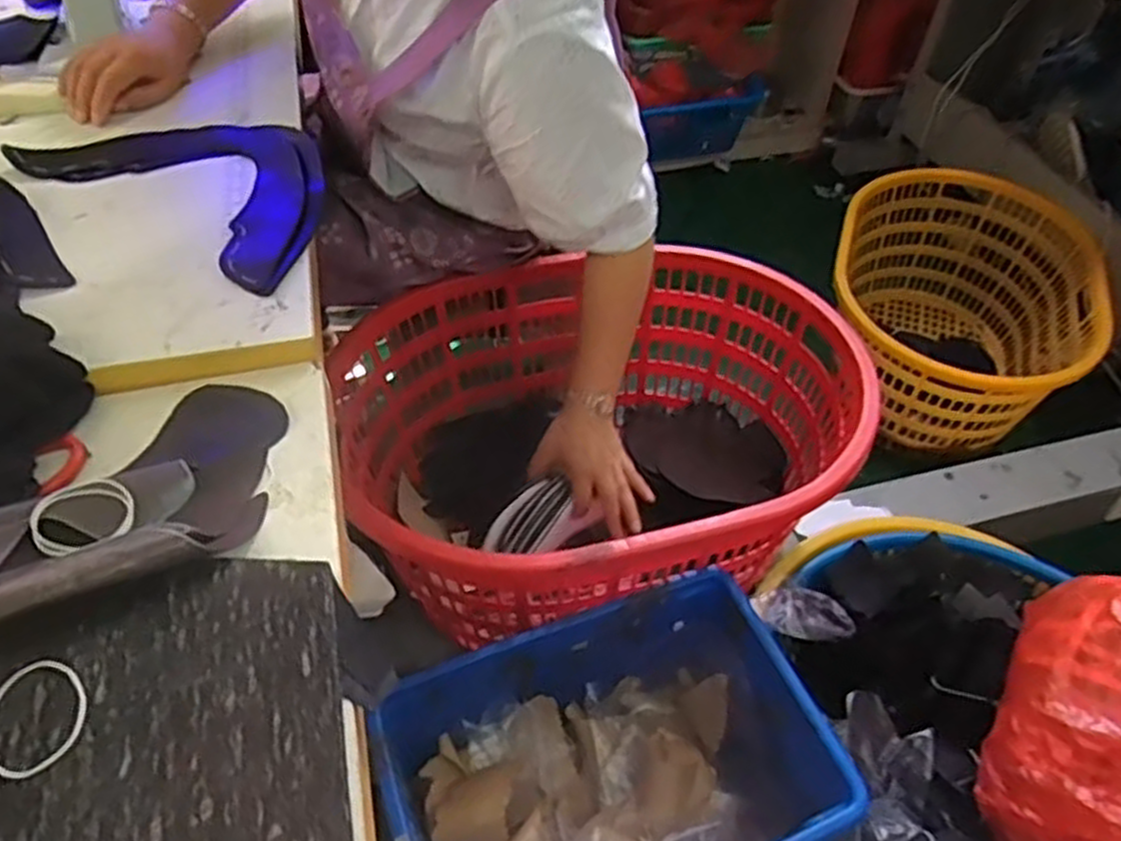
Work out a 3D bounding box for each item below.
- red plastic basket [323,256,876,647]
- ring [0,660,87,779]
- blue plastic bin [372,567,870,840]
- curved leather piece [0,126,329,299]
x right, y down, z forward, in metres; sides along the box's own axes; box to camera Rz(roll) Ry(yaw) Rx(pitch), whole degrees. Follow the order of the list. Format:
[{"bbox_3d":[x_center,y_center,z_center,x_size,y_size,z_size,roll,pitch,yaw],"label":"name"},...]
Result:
[{"bbox_3d":[0.046,0.033,1.013,0.583,0.312,0.479,-26,54,-23],"label":"red plastic basket"},{"bbox_3d":[-0.277,0.155,0.413,0.050,0.004,0.062,-26,54,-23],"label":"ring"},{"bbox_3d":[0.049,0.354,0.774,0.391,0.189,0.265,-16,51,-16],"label":"blue plastic bin"},{"bbox_3d":[-0.329,-0.228,0.729,0.321,0.019,0.175,26,53,20],"label":"curved leather piece"}]

